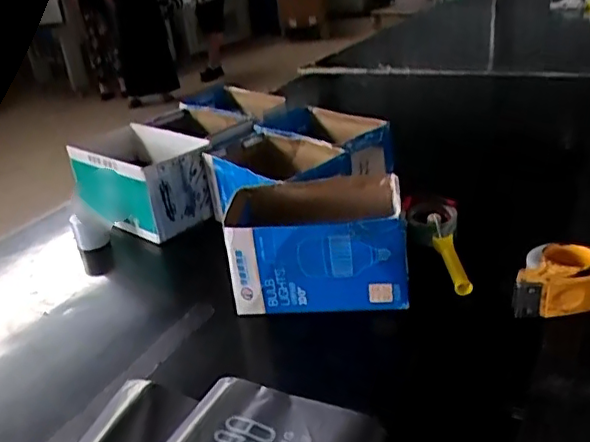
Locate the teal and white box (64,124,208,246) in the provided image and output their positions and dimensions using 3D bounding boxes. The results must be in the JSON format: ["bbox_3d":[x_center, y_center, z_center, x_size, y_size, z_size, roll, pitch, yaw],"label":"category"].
[{"bbox_3d":[-0.334,-0.096,1.285,0.343,0.149,0.191,19,36,39],"label":"teal and white box"}]

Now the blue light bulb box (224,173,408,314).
[{"bbox_3d":[0.034,0.038,0.956,0.271,0.156,0.175,-3,27,6],"label":"blue light bulb box"}]

